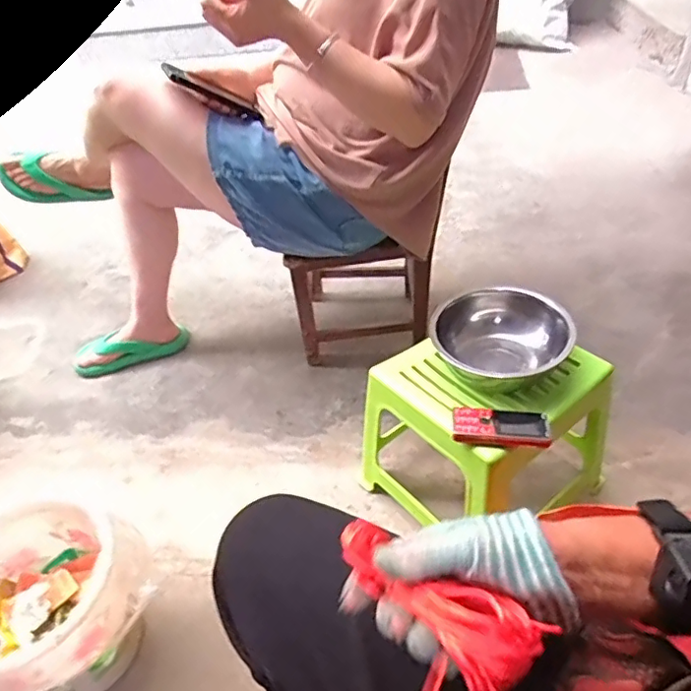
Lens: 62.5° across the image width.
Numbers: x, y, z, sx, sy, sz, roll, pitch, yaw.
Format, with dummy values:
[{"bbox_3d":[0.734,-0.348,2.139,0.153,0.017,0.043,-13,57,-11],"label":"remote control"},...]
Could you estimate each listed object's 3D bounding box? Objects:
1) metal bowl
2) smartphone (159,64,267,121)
[{"bbox_3d":[0.237,-0.001,0.863,0.196,0.090,0.171,-17,43,-10],"label":"metal bowl"},{"bbox_3d":[-0.231,-0.438,0.986,0.171,0.017,0.082,15,33,-30],"label":"smartphone"}]

